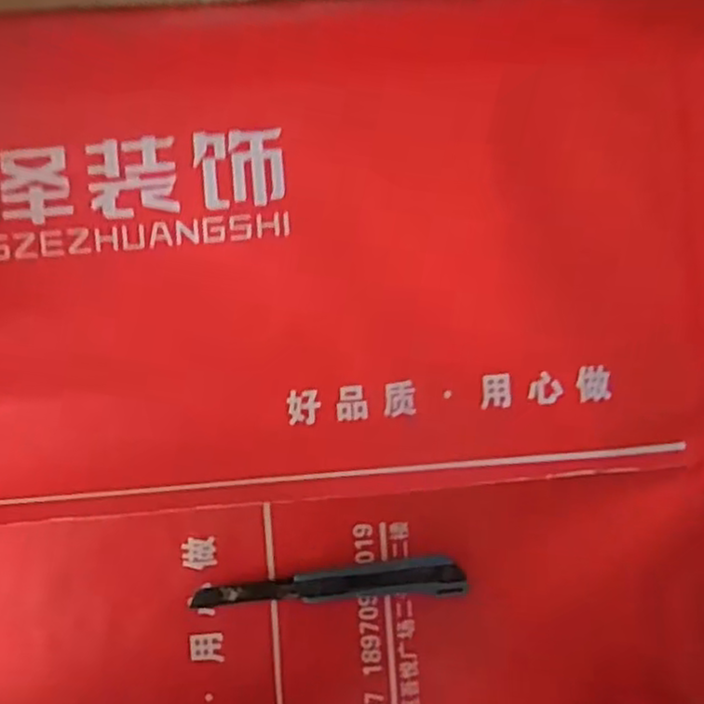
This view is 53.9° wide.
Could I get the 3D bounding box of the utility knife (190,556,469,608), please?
[{"bbox_3d":[-0.019,0.200,0.588,0.230,0.027,0.028,-5,93,-1],"label":"utility knife"}]

